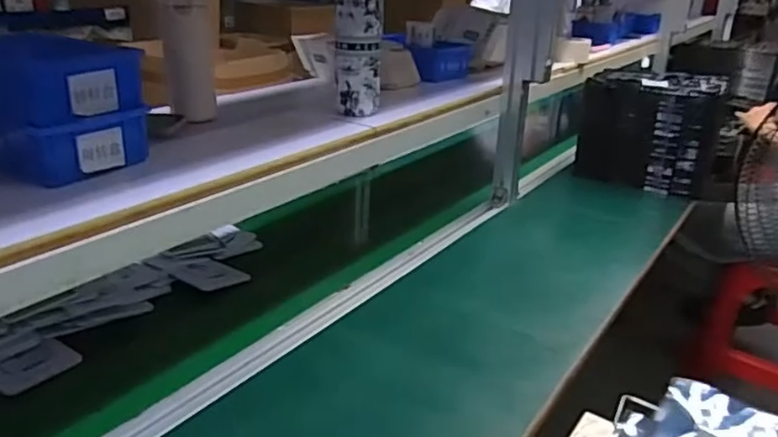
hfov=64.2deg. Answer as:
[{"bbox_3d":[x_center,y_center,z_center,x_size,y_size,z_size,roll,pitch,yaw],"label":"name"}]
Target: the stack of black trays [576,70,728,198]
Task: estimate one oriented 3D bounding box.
[{"bbox_3d":[0.585,-0.186,1.395,0.265,0.258,0.182,19,28,33],"label":"stack of black trays"}]

